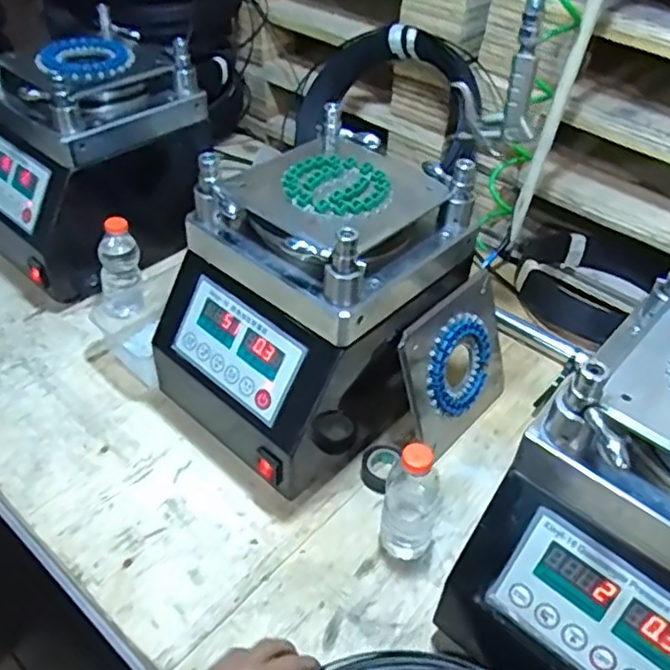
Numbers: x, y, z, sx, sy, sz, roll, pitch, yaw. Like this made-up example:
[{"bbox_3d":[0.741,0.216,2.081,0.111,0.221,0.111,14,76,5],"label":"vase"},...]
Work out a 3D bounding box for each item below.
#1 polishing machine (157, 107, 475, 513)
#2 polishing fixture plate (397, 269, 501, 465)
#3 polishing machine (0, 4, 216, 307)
[{"bbox_3d":[-0.021,-0.031,0.690,0.221,0.269,0.277,33,51,27],"label":"polishing machine"},{"bbox_3d":[0.143,0.033,0.731,0.022,0.172,0.177,14,39,41],"label":"polishing fixture plate"},{"bbox_3d":[-0.345,-0.253,0.902,0.291,0.266,0.246,-33,54,-31],"label":"polishing machine"}]

